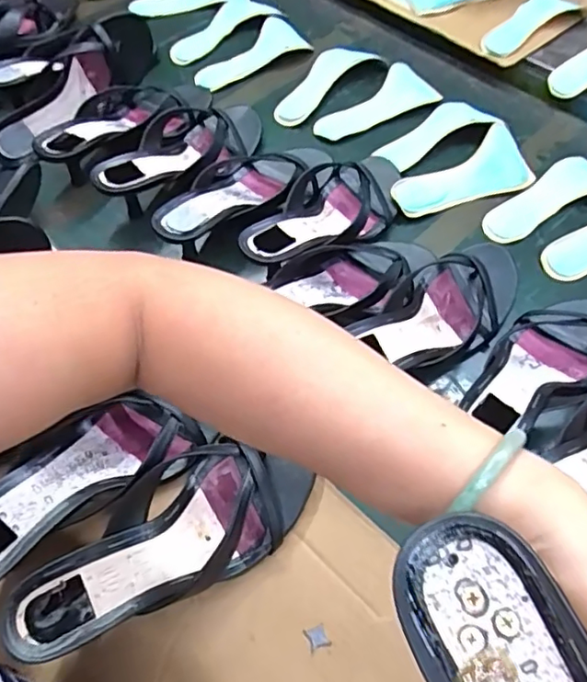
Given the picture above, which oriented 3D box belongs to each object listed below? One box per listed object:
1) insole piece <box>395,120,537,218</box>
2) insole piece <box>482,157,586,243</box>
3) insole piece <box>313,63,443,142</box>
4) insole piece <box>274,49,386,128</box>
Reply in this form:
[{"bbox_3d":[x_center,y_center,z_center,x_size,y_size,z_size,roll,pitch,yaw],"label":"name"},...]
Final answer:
[{"bbox_3d":[0.202,-0.190,0.661,0.177,0.022,0.074,-30,60,-20],"label":"insole piece"},{"bbox_3d":[0.290,-0.158,0.655,0.164,0.022,0.066,-32,63,-18],"label":"insole piece"},{"bbox_3d":[0.097,-0.315,0.757,0.175,0.006,0.081,-25,65,-13],"label":"insole piece"},{"bbox_3d":[0.034,-0.351,0.770,0.067,0.022,0.174,34,64,20],"label":"insole piece"}]

